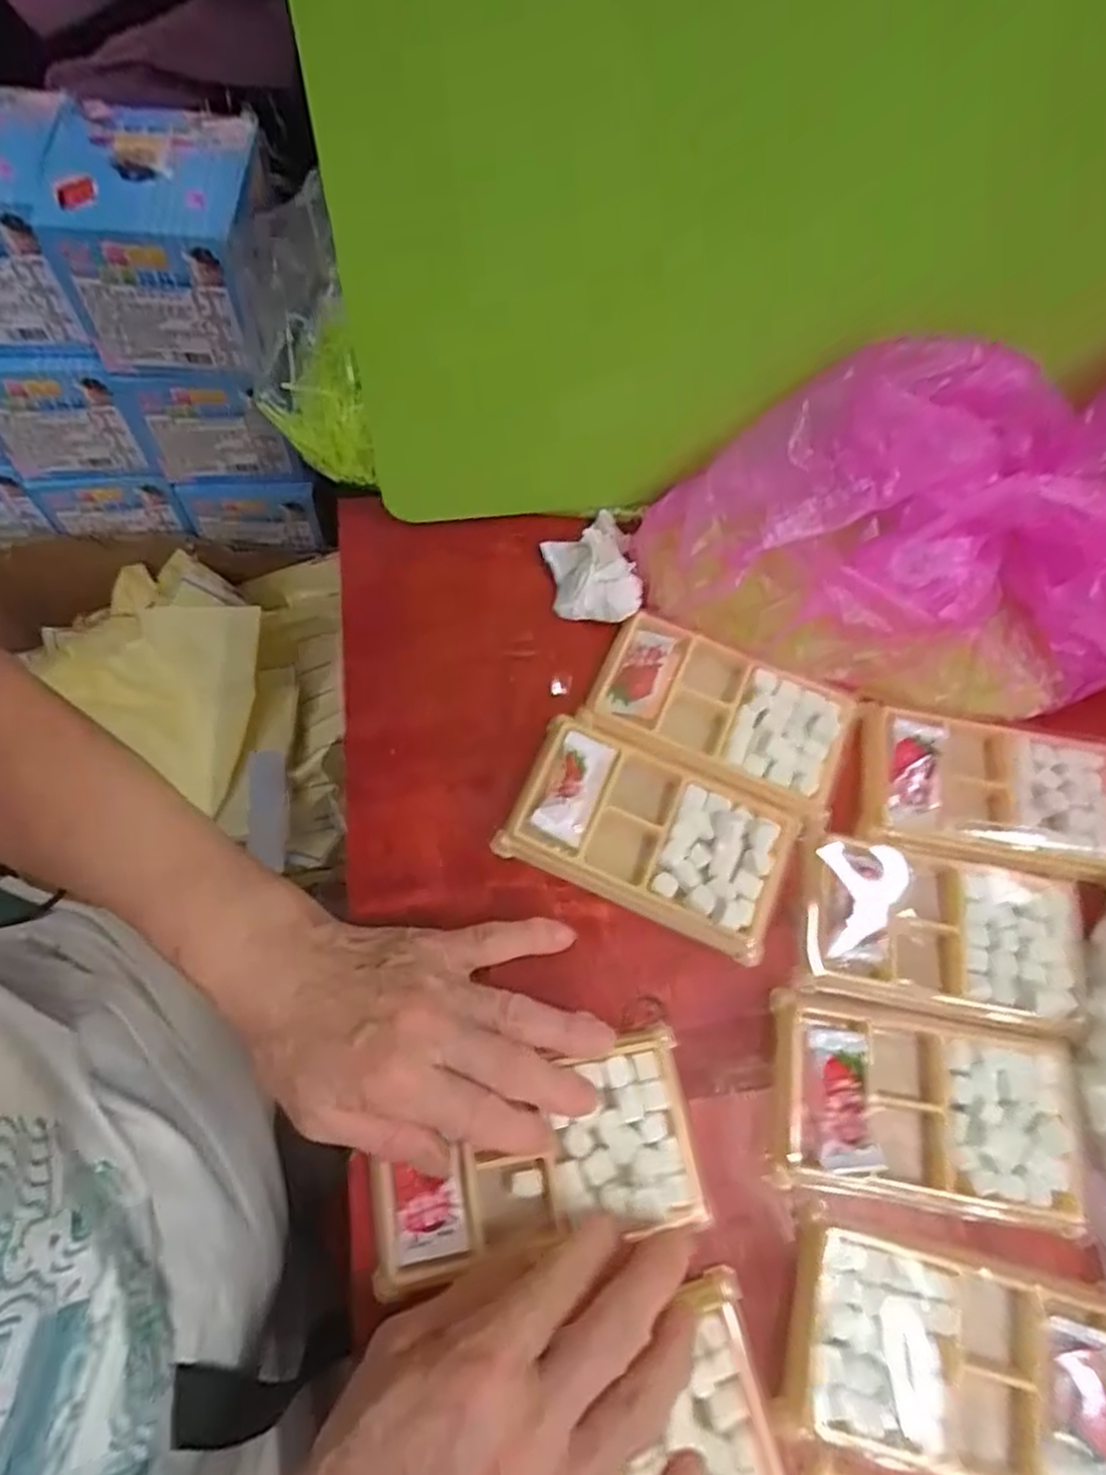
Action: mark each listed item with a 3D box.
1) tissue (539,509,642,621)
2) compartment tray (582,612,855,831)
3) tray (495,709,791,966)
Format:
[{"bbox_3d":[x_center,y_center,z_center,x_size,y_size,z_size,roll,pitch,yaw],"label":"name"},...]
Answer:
[{"bbox_3d":[0.023,-0.099,0.427,0.049,0.026,0.072,-10,68,-7],"label":"tissue"},{"bbox_3d":[0.090,-0.013,0.403,0.133,0.010,0.078,22,68,7],"label":"compartment tray"},{"bbox_3d":[0.049,0.047,0.376,0.137,0.011,0.079,23,68,7],"label":"tray"}]

